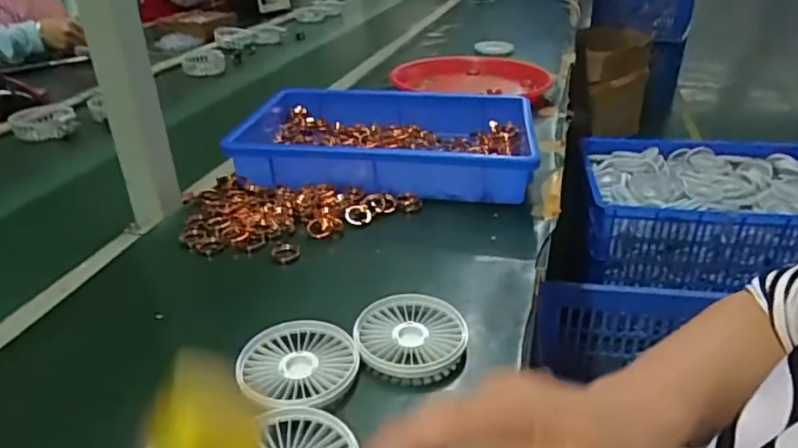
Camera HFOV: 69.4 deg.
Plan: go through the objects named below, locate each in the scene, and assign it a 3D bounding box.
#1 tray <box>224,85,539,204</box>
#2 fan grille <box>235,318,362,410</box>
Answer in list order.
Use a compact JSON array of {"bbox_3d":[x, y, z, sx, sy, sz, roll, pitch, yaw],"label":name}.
[{"bbox_3d":[-0.018,-0.109,0.751,0.374,0.064,0.236,0,29,1],"label":"tray"},{"bbox_3d":[-0.074,0.104,0.426,0.085,0.014,0.086,-1,29,0],"label":"fan grille"}]

